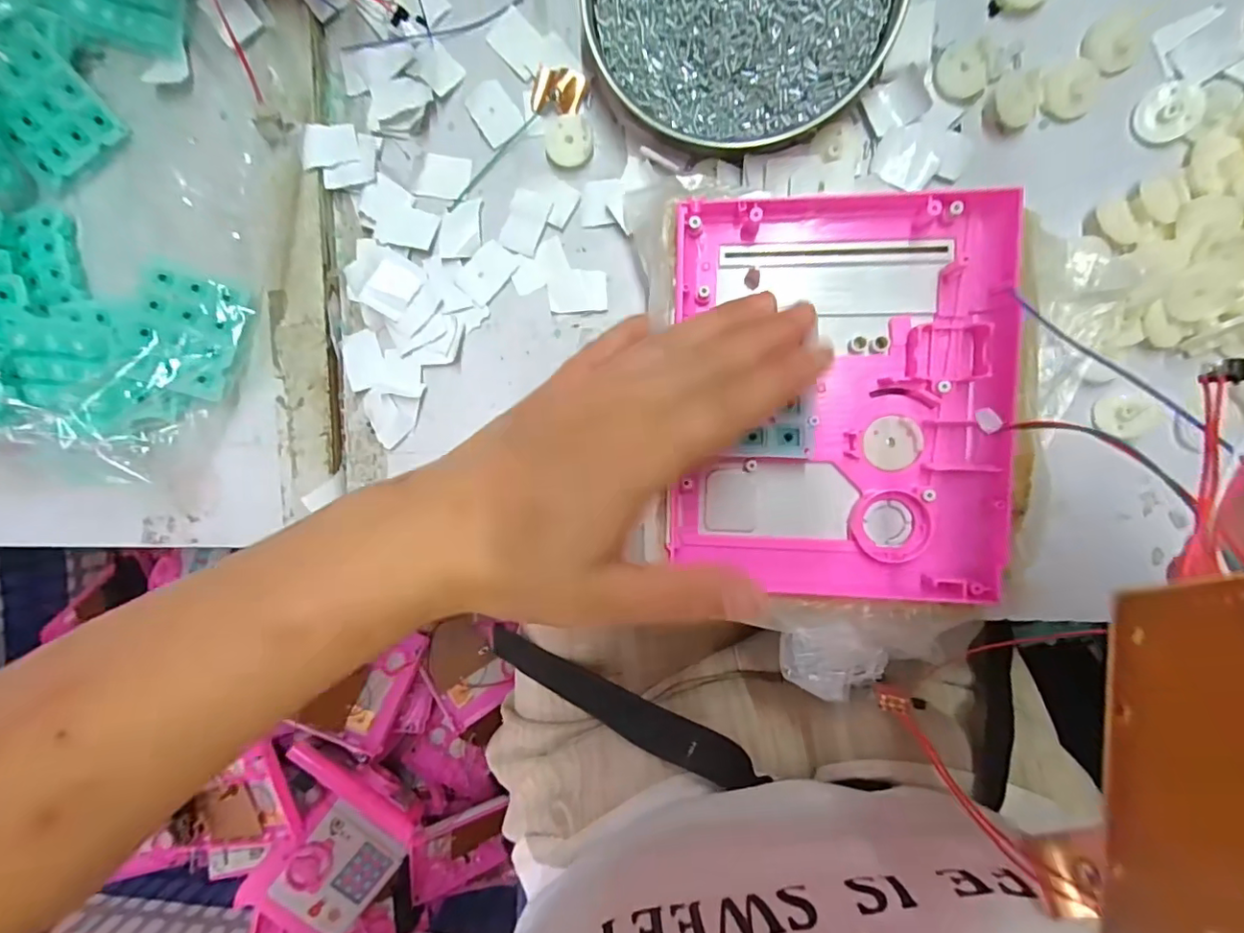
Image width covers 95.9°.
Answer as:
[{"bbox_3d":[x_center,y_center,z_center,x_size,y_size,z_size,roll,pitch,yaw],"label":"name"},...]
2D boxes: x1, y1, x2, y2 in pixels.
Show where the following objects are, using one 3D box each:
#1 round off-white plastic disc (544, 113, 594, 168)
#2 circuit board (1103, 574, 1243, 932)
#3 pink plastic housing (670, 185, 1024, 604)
[{"bbox_3d":[-0.026,-0.157,0.271,0.023,0.004,0.023,1,96,6],"label":"round off-white plastic disc"},{"bbox_3d":[0.112,0.055,0.102,0.060,0.005,0.070,-3,94,-15],"label":"circuit board"},{"bbox_3d":[0.091,-0.029,0.237,0.134,0.018,0.166,1,96,6],"label":"pink plastic housing"}]

